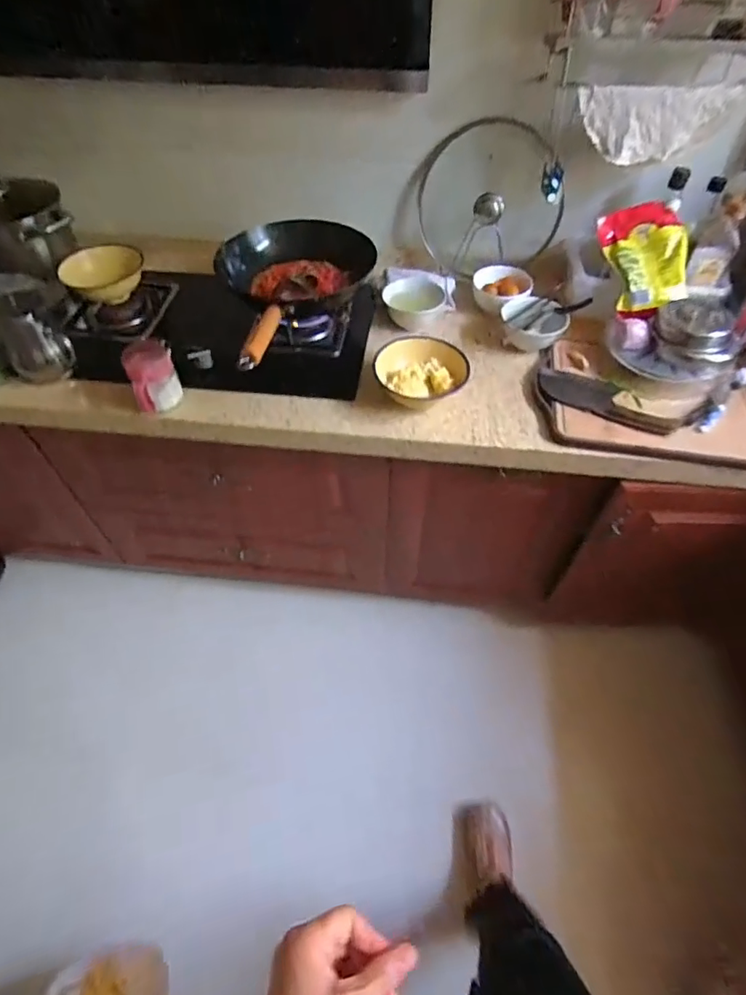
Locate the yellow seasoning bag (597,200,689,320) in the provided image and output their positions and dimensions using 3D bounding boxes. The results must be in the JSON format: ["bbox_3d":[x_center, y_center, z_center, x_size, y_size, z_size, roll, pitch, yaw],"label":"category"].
[{"bbox_3d":[0.543,-0.468,1.009,0.145,0.069,0.234,-10,75,12],"label":"yellow seasoning bag"}]

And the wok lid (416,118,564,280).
[{"bbox_3d":[0.241,-0.607,1.085,0.296,0.259,0.096,15,54,10],"label":"wok lid"}]

